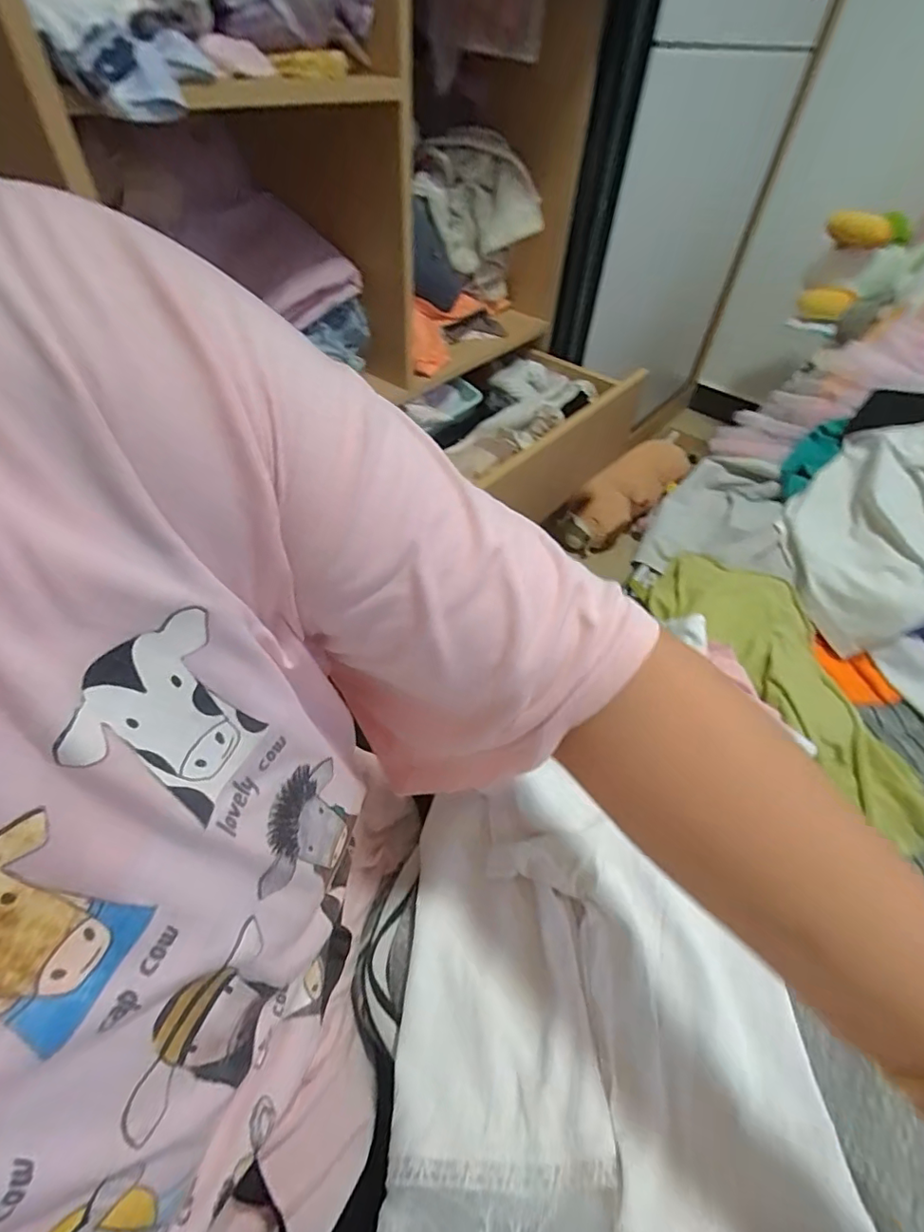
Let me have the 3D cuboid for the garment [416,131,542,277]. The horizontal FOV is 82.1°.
[{"bbox_3d":[0.033,-0.761,0.985,0.242,0.186,0.124,-9,50,-13],"label":"garment"}]

